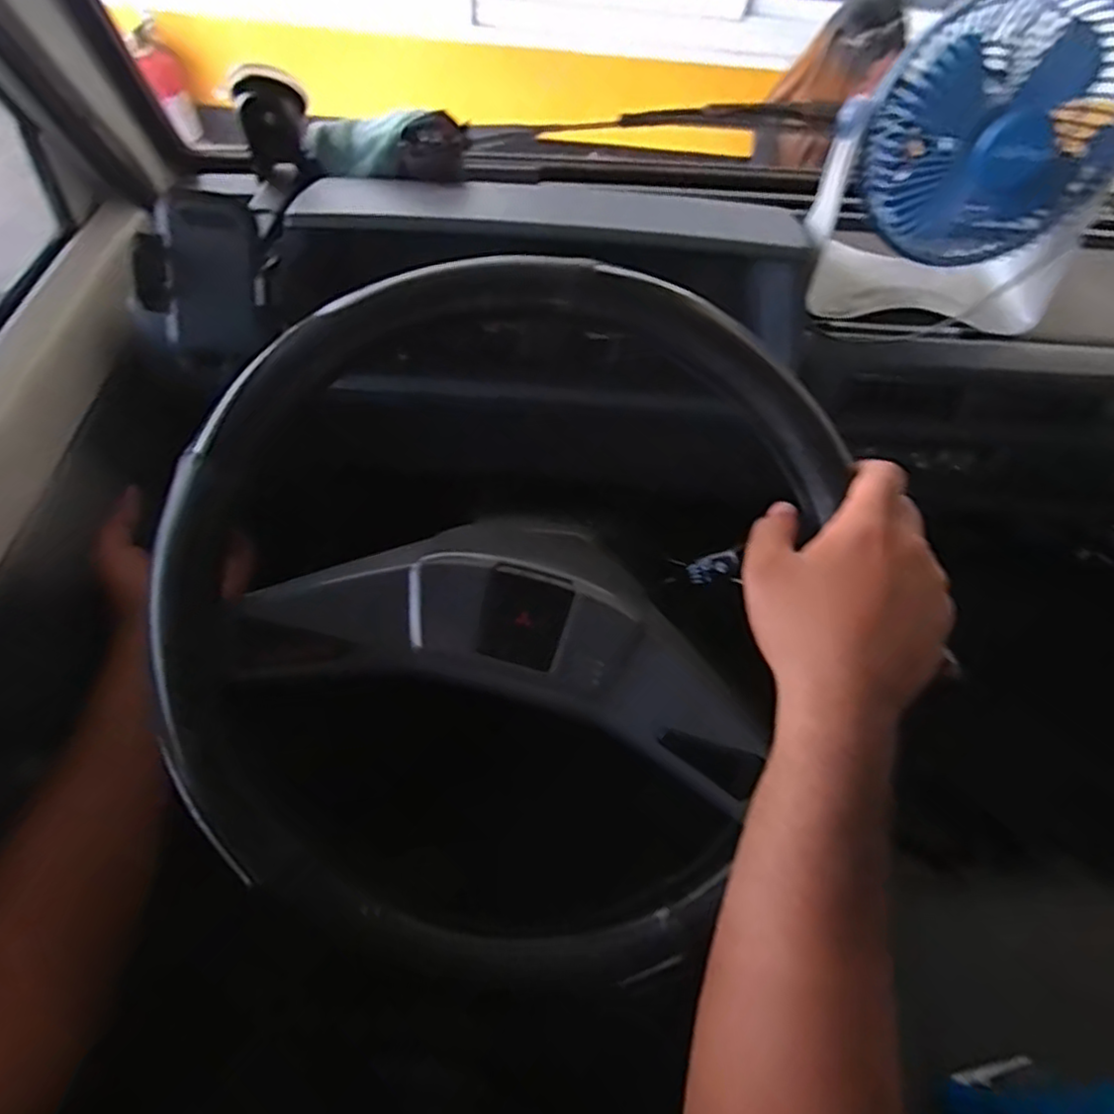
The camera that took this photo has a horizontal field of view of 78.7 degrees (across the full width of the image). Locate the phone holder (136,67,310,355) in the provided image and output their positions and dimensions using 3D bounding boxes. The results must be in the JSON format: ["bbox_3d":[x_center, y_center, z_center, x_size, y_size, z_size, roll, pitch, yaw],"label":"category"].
[{"bbox_3d":[-0.245,-0.262,0.511,0.097,0.077,0.237,-4,60,-6],"label":"phone holder"}]

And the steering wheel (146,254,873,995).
[{"bbox_3d":[-0.023,0.065,0.400,0.431,0.086,0.431,0,96,-4],"label":"steering wheel"}]

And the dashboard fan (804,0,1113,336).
[{"bbox_3d":[0.296,-0.276,0.499,0.194,0.184,0.104,4,59,-1],"label":"dashboard fan"}]

